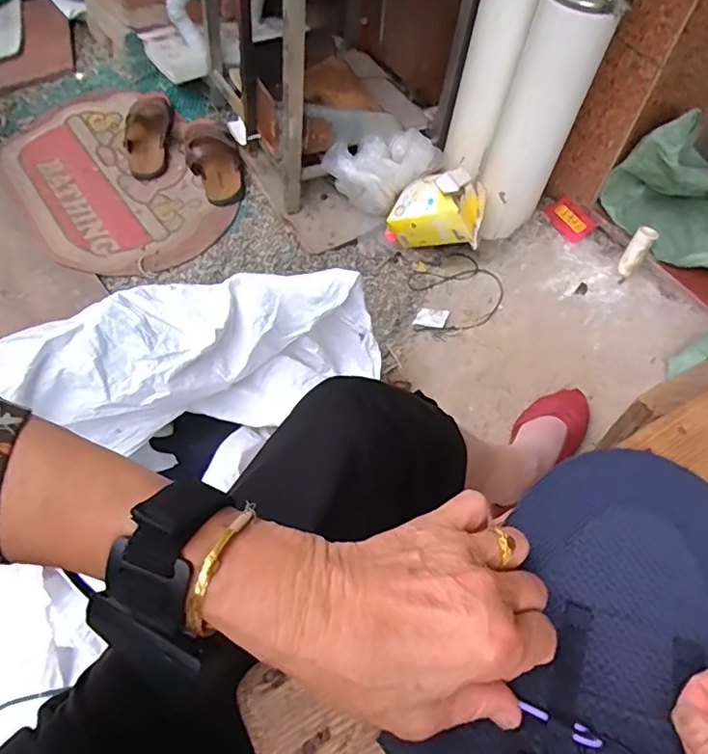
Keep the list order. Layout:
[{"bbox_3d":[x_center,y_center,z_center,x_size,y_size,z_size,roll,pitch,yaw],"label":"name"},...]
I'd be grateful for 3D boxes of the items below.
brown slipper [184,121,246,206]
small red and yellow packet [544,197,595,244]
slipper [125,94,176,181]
[{"bbox_3d":[-0.283,-0.451,1.133,0.107,0.082,0.228,-13,59,-12],"label":"brown slipper"},{"bbox_3d":[0.382,-0.283,1.003,0.049,0.018,0.091,-38,64,14],"label":"small red and yellow packet"},{"bbox_3d":[-0.438,-0.518,1.198,0.100,0.049,0.223,-5,57,-7],"label":"slipper"}]

